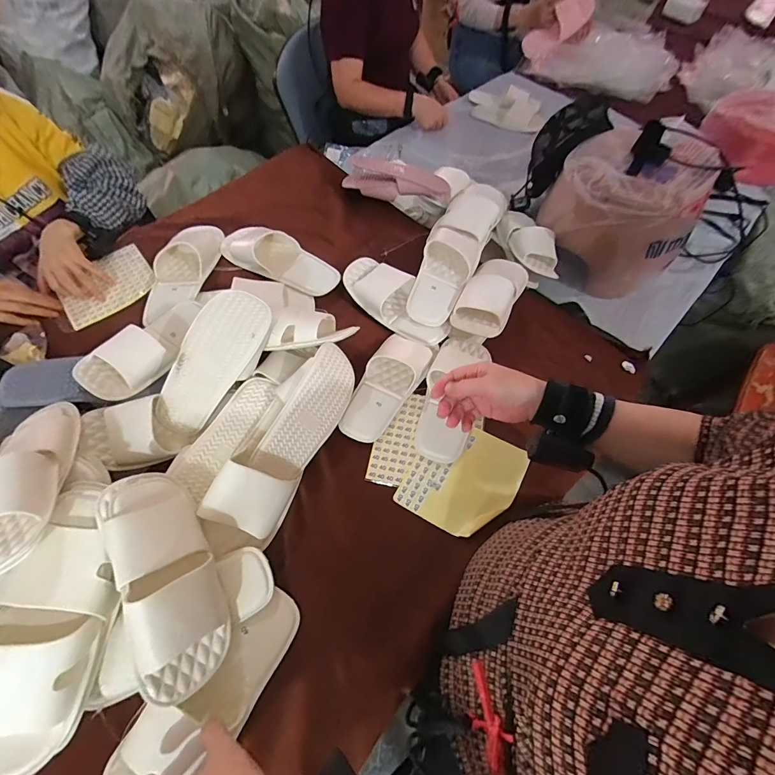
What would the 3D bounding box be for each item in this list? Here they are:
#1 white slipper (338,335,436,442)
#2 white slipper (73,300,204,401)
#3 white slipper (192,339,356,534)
[{"bbox_3d":[0.002,-0.009,0.635,0.095,0.043,0.209,24,64,11],"label":"white slipper"},{"bbox_3d":[-0.390,-0.074,0.630,0.095,0.056,0.226,20,51,9],"label":"white slipper"},{"bbox_3d":[-0.146,0.073,0.566,0.065,0.107,0.312,2,51,47],"label":"white slipper"}]

